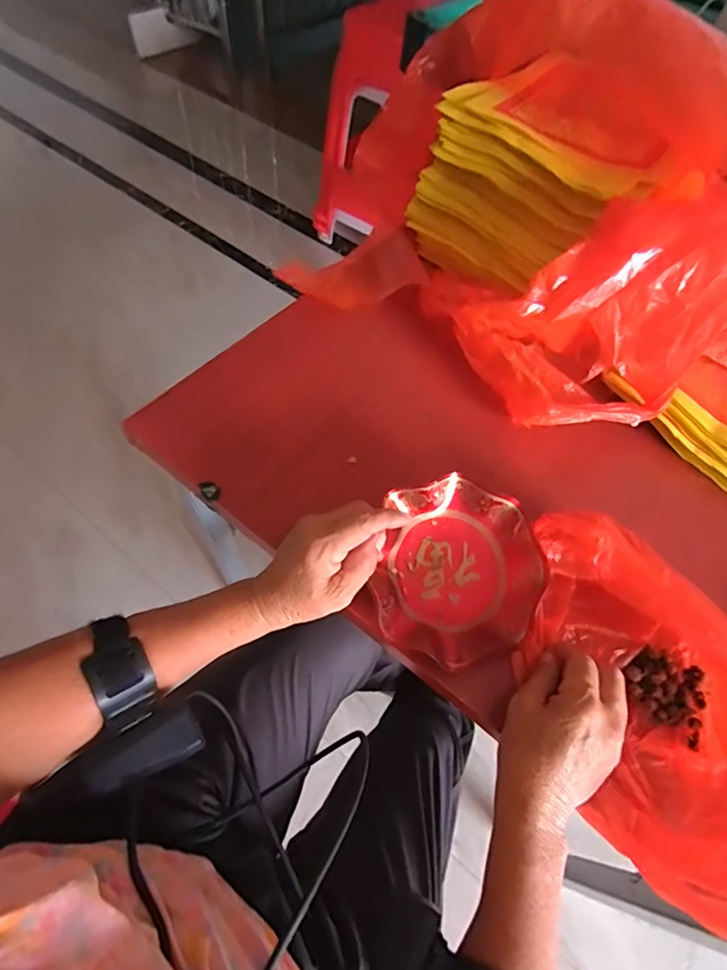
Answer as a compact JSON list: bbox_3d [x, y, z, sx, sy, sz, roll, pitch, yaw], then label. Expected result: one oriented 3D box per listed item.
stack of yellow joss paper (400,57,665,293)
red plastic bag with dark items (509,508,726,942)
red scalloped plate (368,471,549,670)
[{"bbox_3d":[0.193,-0.338,0.563,0.212,0.132,0.220,-29,65,-20],"label":"stack of yellow joss paper"},{"bbox_3d":[0.201,0.145,0.350,0.132,0.072,0.263,-12,65,-10],"label":"red plastic bag with dark items"},{"bbox_3d":[0.072,0.068,0.388,0.128,0.045,0.130,2,61,-3],"label":"red scalloped plate"}]

